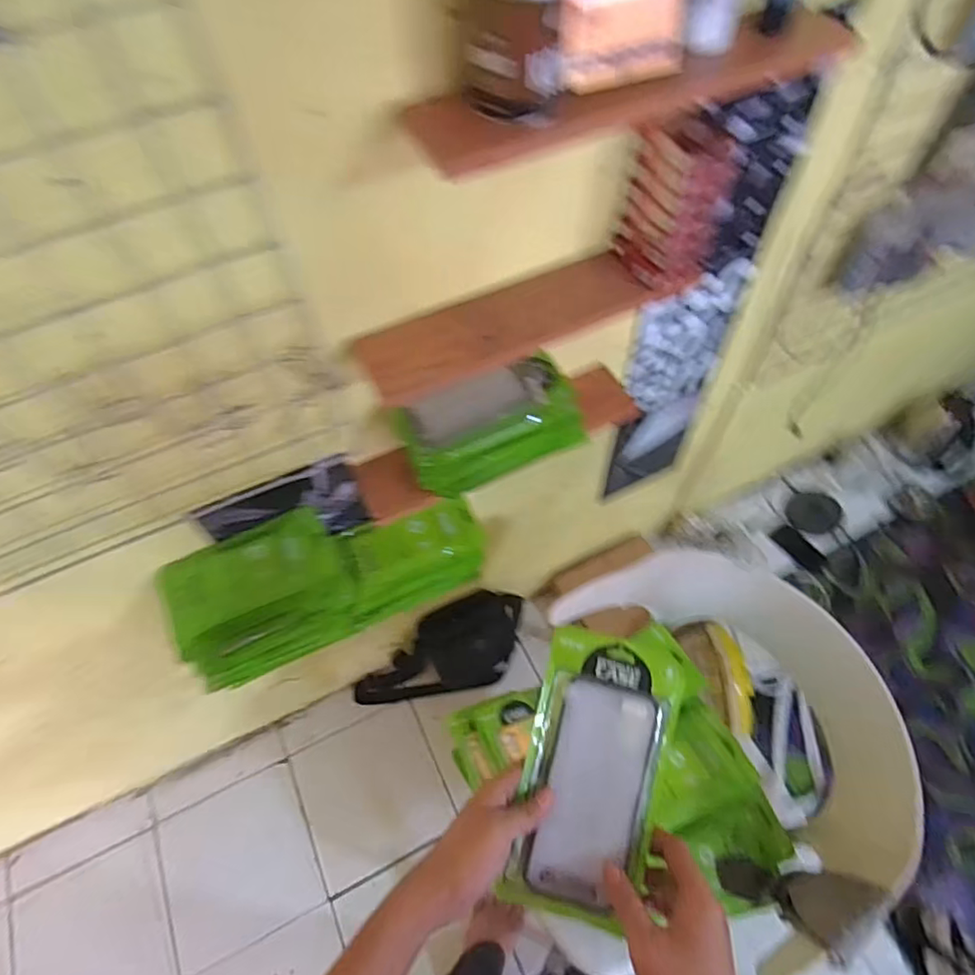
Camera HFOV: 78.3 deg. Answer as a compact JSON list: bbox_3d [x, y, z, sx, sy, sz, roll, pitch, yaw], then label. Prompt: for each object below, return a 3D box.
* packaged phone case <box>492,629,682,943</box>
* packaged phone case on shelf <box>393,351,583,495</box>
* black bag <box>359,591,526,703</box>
[{"bbox_3d":[0.087,0.225,0.478,0.109,0.011,0.211,15,75,0],"label":"packaged phone case"},{"bbox_3d":[0.009,-0.072,0.733,0.211,0.133,0.037,-23,22,-5],"label":"packaged phone case on shelf"},{"bbox_3d":[-0.119,0.366,1.412,0.420,0.242,0.082,-10,17,-1],"label":"black bag"}]

